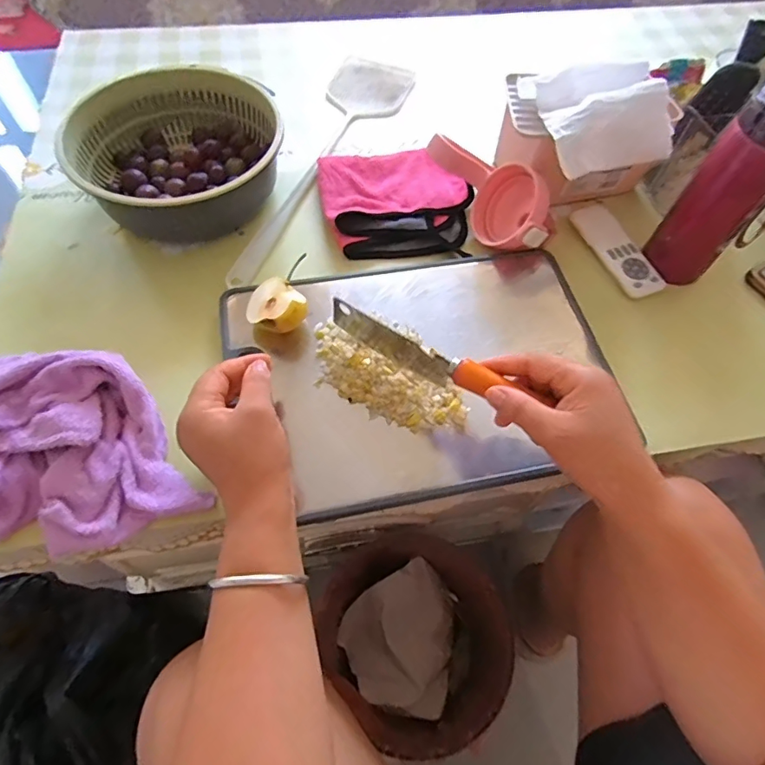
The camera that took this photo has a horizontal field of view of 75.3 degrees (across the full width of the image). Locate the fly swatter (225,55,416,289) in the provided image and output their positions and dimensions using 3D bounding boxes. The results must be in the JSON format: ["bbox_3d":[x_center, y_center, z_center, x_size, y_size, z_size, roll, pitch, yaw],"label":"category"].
[{"bbox_3d":[-0.065,-0.283,0.615,0.107,0.020,0.441,16,62,6],"label":"fly swatter"}]

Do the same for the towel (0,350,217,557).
[{"bbox_3d":[-0.250,0.051,0.397,0.216,0.055,0.150,3,61,-2],"label":"towel"}]

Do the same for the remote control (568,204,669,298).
[{"bbox_3d":[0.259,-0.148,0.547,0.048,0.019,0.128,-24,65,-16],"label":"remote control"}]

